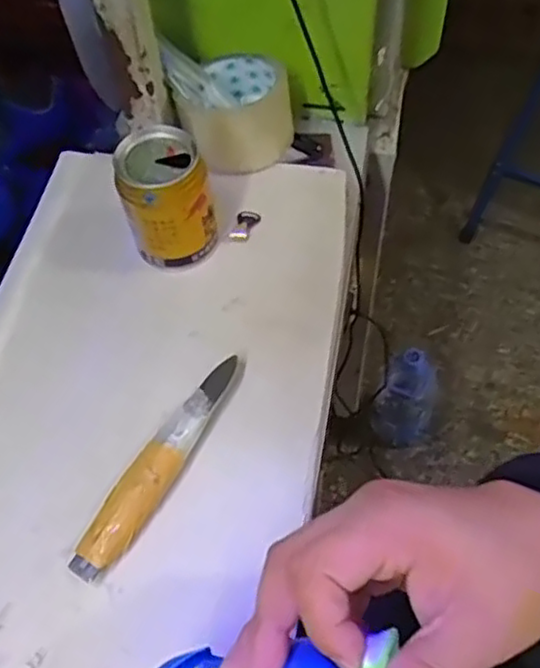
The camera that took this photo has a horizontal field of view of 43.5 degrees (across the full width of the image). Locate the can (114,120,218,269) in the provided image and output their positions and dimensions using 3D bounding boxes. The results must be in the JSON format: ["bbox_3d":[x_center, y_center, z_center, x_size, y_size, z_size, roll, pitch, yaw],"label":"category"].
[{"bbox_3d":[-0.074,-0.097,0.500,0.062,0.091,0.059,-1,59,1],"label":"can"}]

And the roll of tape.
[{"bbox_3d":[-0.026,-0.186,0.573,0.090,0.055,0.097,12,60,9],"label":"roll of tape"}]

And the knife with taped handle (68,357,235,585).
[{"bbox_3d":[-0.069,0.080,0.433,0.030,0.026,0.161,24,62,15],"label":"knife with taped handle"}]

